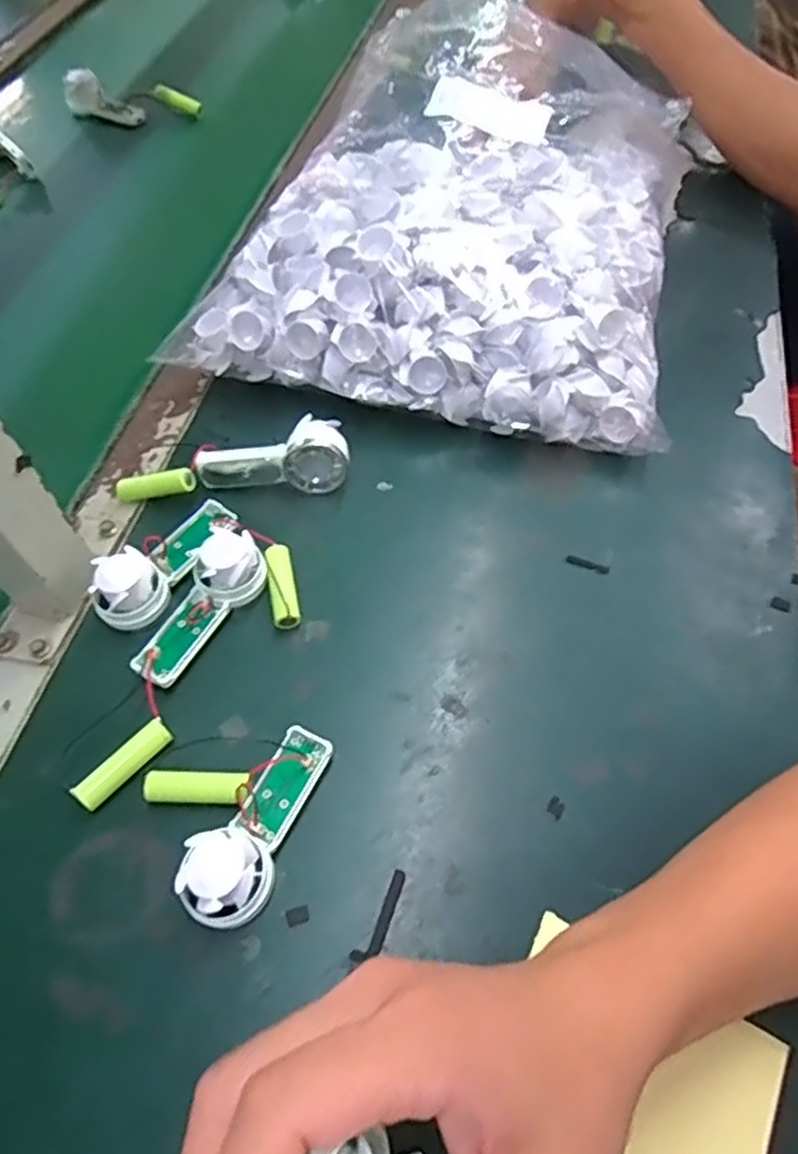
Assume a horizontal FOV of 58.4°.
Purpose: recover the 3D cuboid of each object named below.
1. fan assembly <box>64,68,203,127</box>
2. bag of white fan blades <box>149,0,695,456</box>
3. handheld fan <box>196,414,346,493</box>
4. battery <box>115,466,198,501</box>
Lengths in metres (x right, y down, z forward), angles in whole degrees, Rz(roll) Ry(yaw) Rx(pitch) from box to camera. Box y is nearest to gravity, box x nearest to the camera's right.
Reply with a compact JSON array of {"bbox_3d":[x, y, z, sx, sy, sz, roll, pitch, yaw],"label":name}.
[{"bbox_3d":[-0.293,-0.515,0.771,0.145,0.036,0.044,7,58,8],"label":"fan assembly"},{"bbox_3d":[0.050,-0.287,0.535,0.319,0.136,0.374,11,58,10],"label":"bag of white fan blades"},{"bbox_3d":[-0.079,-0.077,0.455,0.094,0.037,0.035,3,57,5],"label":"handheld fan"},{"bbox_3d":[-0.155,-0.059,0.450,0.054,0.013,0.014,-6,54,18],"label":"battery"}]

